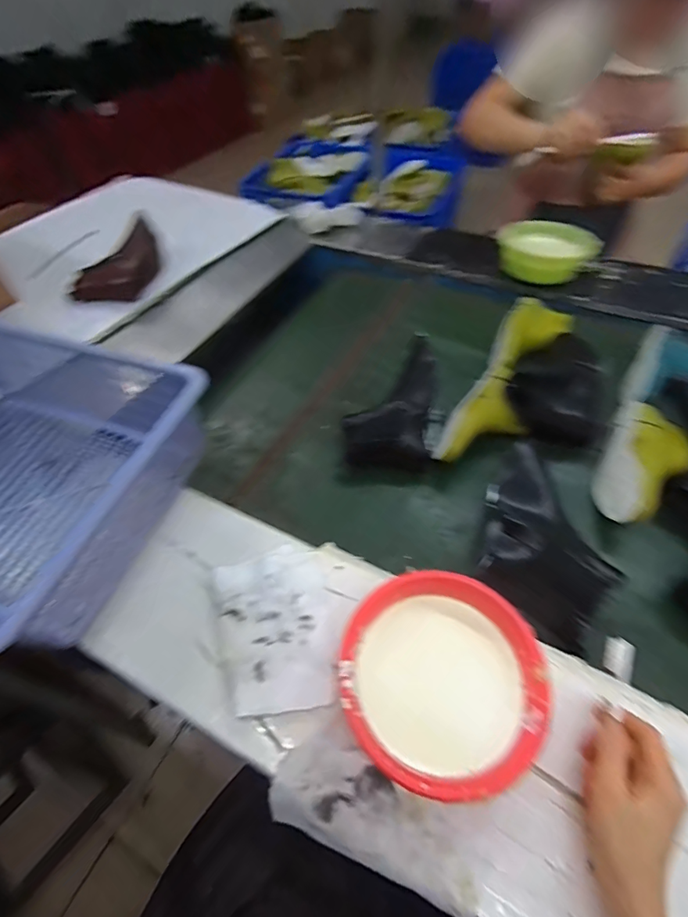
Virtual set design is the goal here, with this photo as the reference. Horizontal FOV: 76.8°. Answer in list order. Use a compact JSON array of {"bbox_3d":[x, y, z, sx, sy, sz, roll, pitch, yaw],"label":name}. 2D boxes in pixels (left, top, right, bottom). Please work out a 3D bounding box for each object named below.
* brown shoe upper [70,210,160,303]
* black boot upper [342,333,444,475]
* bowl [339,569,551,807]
[{"bbox_3d":[-0.490,-0.433,0.977,0.132,0.085,0.259,26,70,21],"label":"brown shoe upper"},{"bbox_3d":[0.086,-0.095,0.709,0.153,0.103,0.230,11,53,12],"label":"black boot upper"},{"bbox_3d":[0.093,0.223,0.436,0.186,0.088,0.181,-2,52,2],"label":"bowl"}]

